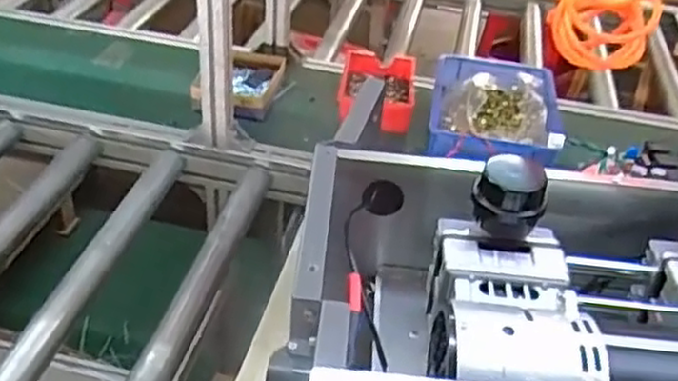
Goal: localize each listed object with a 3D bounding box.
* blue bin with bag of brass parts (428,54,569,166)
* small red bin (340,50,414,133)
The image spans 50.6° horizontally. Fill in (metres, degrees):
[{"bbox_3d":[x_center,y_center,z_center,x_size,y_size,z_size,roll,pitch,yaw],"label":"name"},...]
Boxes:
[{"bbox_3d":[0.277,-0.152,1.256,0.223,0.069,0.307,10,37,5],"label":"blue bin with bag of brass parts"},{"bbox_3d":[0.073,-0.189,1.348,0.137,0.071,0.222,7,37,1],"label":"small red bin"}]

